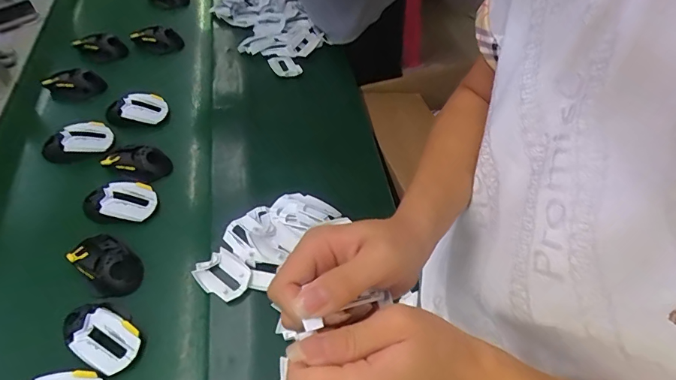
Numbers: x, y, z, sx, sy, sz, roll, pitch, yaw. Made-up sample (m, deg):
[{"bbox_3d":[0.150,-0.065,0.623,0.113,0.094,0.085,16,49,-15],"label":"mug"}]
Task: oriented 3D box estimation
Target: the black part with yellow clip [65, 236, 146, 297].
[{"bbox_3d":[-0.345,0.109,0.636,0.114,0.045,0.067,34,60,24],"label":"black part with yellow clip"}]

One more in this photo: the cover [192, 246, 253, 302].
[{"bbox_3d":[-0.166,0.124,0.617,0.077,0.016,0.062,35,61,25],"label":"cover"}]

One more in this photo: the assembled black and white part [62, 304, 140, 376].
[{"bbox_3d":[-0.318,0.193,0.562,0.116,0.040,0.069,24,57,19],"label":"assembled black and white part"}]

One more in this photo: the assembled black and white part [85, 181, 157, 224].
[{"bbox_3d":[-0.365,0.025,0.706,0.123,0.045,0.073,-8,52,-5],"label":"assembled black and white part"}]

